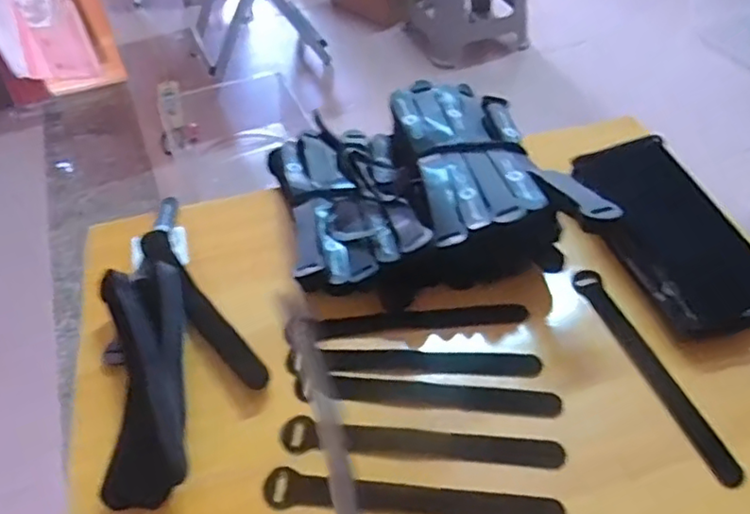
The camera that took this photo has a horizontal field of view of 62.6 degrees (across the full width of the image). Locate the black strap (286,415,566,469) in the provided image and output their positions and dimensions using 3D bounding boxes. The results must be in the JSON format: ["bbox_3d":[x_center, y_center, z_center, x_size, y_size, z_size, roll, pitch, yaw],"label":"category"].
[{"bbox_3d":[0.033,0.134,0.444,0.196,0.011,0.027,2,46,5],"label":"black strap"}]

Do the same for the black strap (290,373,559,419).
[{"bbox_3d":[0.038,0.104,0.469,0.195,0.011,0.027,3,46,5],"label":"black strap"}]

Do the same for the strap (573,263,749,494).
[{"bbox_3d":[0.212,0.081,0.475,0.023,0.010,0.196,-15,47,-11],"label":"strap"}]

